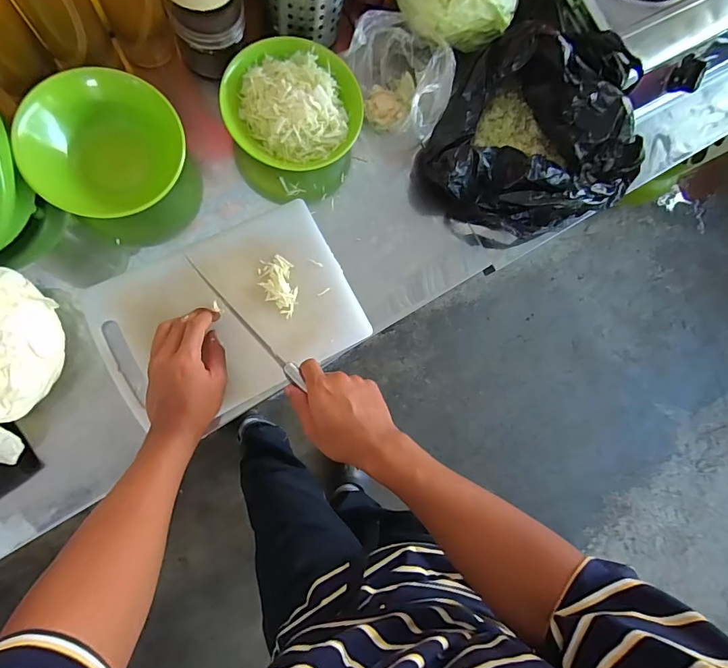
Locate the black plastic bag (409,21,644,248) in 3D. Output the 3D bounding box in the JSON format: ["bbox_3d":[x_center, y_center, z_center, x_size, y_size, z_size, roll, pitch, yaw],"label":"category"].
[{"bbox_3d":[0.219,-0.264,0.559,0.293,0.120,0.235,-19,88,-13],"label":"black plastic bag"}]

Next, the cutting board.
[{"bbox_3d":[-0.163,-0.023,0.520,0.298,0.022,0.204,-29,91,-10],"label":"cutting board"}]

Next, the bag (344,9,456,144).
[{"bbox_3d":[0.047,-0.330,0.546,0.114,0.087,0.148,-13,86,-12],"label":"bag"}]

